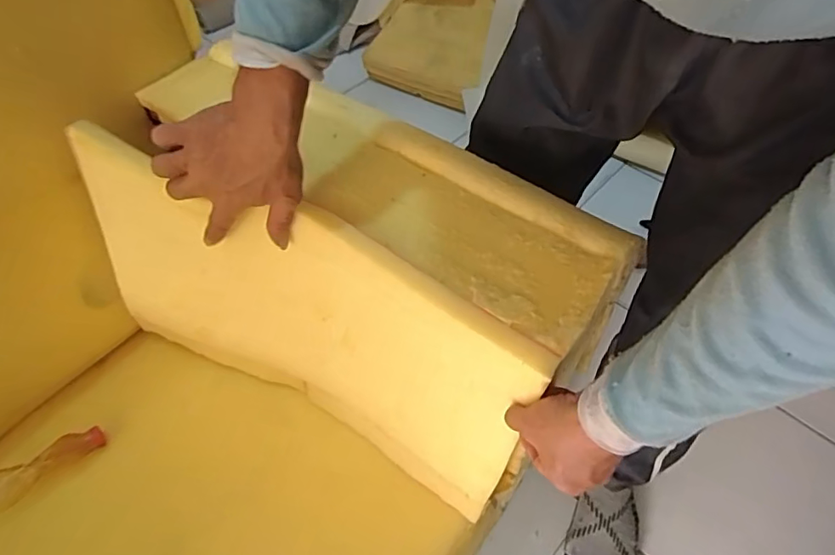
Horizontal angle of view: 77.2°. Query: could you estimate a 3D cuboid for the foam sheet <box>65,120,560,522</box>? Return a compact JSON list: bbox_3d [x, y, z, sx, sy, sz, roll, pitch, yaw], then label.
[{"bbox_3d":[-0.148,0.073,0.629,0.566,0.367,0.064,26,50,15],"label":"foam sheet"}]

